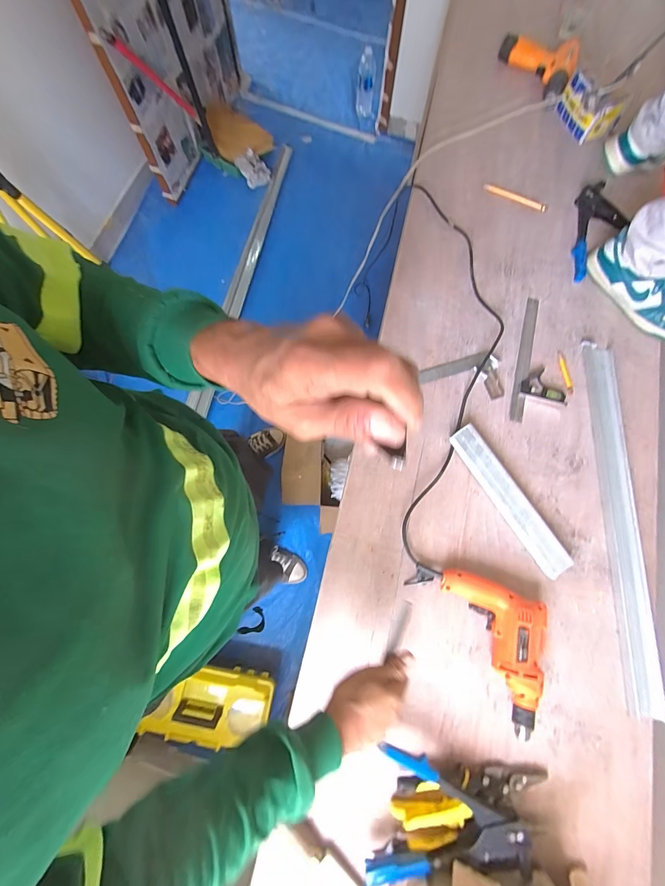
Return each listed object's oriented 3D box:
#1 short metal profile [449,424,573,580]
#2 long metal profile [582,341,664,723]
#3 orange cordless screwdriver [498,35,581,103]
[{"bbox_3d":[0.336,0.104,0.674,0.059,0.025,0.306,-31,78,-6],"label":"short metal profile"},{"bbox_3d":[0.557,0.134,0.688,0.068,0.020,0.695,2,77,1],"label":"long metal profile"},{"bbox_3d":[0.521,-0.979,0.900,0.190,0.110,0.053,30,77,7],"label":"orange cordless screwdriver"}]

